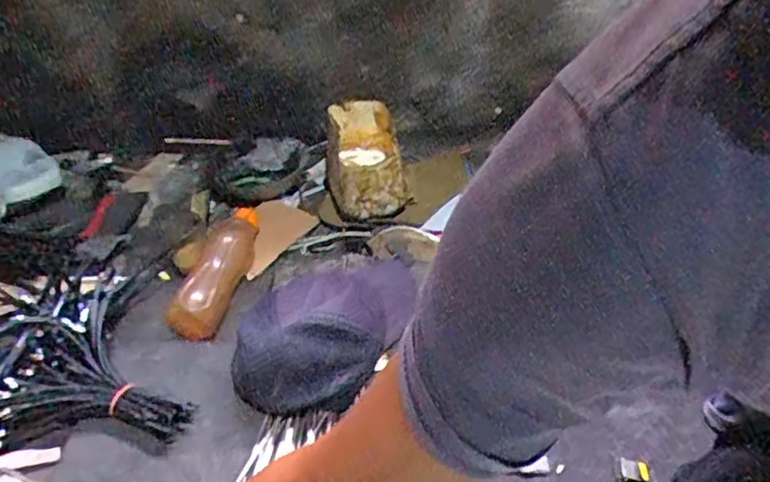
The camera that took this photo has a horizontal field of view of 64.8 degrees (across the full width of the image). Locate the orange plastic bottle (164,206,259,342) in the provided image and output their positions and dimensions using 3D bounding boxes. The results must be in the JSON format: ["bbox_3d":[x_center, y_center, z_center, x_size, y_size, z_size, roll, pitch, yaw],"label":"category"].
[{"bbox_3d":[-0.233,0.029,0.857,0.063,0.050,0.227,7,50,13],"label":"orange plastic bottle"}]

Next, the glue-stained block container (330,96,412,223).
[{"bbox_3d":[-0.035,-0.139,0.991,0.123,0.111,0.210,-9,36,1],"label":"glue-stained block container"}]

